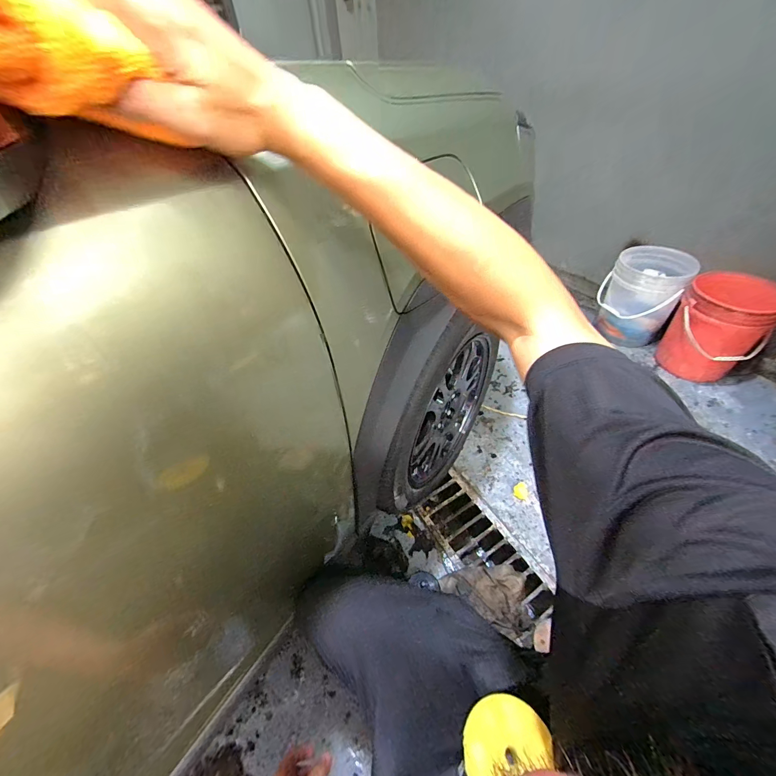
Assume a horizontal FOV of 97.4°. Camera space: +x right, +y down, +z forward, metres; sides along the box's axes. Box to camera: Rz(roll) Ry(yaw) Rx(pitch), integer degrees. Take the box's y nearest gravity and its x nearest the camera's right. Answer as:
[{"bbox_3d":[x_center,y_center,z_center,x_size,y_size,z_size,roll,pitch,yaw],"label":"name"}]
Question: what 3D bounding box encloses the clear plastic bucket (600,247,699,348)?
[{"bbox_3d":[1.143,-0.409,1.575,0.312,0.380,0.260,25,52,27],"label":"clear plastic bucket"}]

